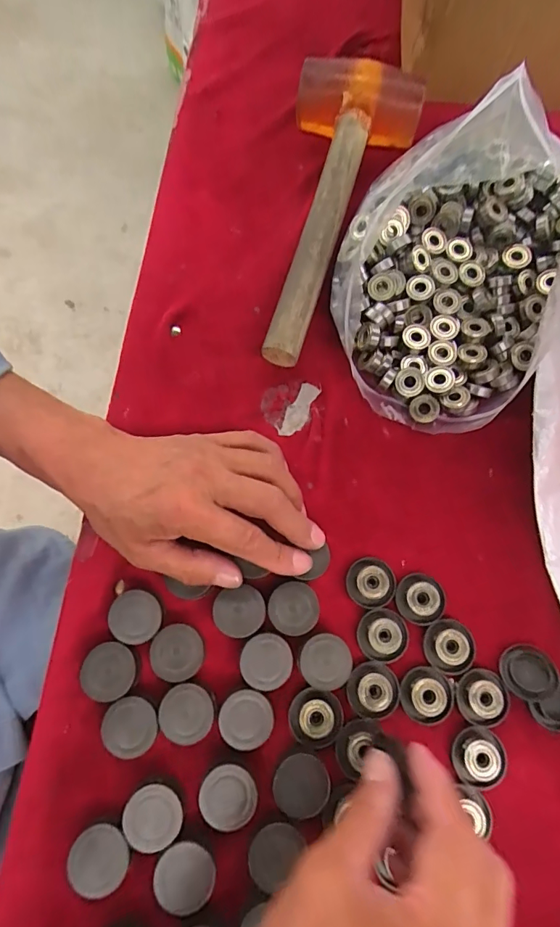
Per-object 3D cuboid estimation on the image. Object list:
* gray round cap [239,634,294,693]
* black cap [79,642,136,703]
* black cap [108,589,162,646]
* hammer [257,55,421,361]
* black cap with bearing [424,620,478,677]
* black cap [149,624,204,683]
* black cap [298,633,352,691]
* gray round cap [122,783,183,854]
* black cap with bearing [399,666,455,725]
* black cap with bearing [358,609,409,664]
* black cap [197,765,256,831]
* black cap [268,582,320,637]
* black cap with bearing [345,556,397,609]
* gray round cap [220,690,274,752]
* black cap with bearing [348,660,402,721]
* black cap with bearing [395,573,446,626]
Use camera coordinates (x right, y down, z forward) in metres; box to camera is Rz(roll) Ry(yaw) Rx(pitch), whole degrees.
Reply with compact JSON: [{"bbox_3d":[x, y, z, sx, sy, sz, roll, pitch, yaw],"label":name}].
[{"bbox_3d":[-0.008,0.125,0.291,0.031,0.016,0.031,0,73,-1],"label":"gray round cap"},{"bbox_3d":[-0.106,0.129,0.287,0.033,0.014,0.032,0,73,-1],"label":"black cap"},{"bbox_3d":[-0.092,0.099,0.298,0.032,0.019,0.032,0,73,-1],"label":"black cap"},{"bbox_3d":[0.043,-0.214,0.378,0.105,0.052,0.289,13,73,3],"label":"hammer"},{"bbox_3d":[0.111,0.119,0.299,0.033,0.007,0.031,0,73,-1],"label":"black cap with bearing"},{"bbox_3d":[-0.064,0.119,0.292,0.031,0.020,0.032,0,73,-1],"label":"black cap"},{"bbox_3d":[0.028,0.125,0.291,0.032,0.013,0.032,0,73,-1],"label":"black cap"},{"bbox_3d":[-0.072,0.201,0.264,0.031,0.011,0.031,0,73,-1],"label":"gray round cap"},{"bbox_3d":[0.094,0.146,0.290,0.034,0.005,0.033,0,73,-1],"label":"black cap with bearing"},{"bbox_3d":[0.067,0.112,0.299,0.031,0.009,0.032,0,73,-1],"label":"black cap with bearing"},{"bbox_3d":[-0.030,0.191,0.266,0.032,0.009,0.031,0,73,-1],"label":"black cap"},{"bbox_3d":[0.009,0.095,0.301,0.031,0.019,0.031,0,73,-1],"label":"black cap"},{"bbox_3d":[0.062,0.080,0.310,0.032,0.009,0.032,0,73,-1],"label":"black cap with bearing"},{"bbox_3d":[-0.021,0.155,0.281,0.031,0.010,0.033,0,73,-1],"label":"gray round cap"},{"bbox_3d":[0.060,0.144,0.292,0.032,0.012,0.032,0,73,-1],"label":"black cap with bearing"},{"bbox_3d":[0.094,0.090,0.306,0.030,0.009,0.032,0,73,-1],"label":"black cap with bearing"}]

